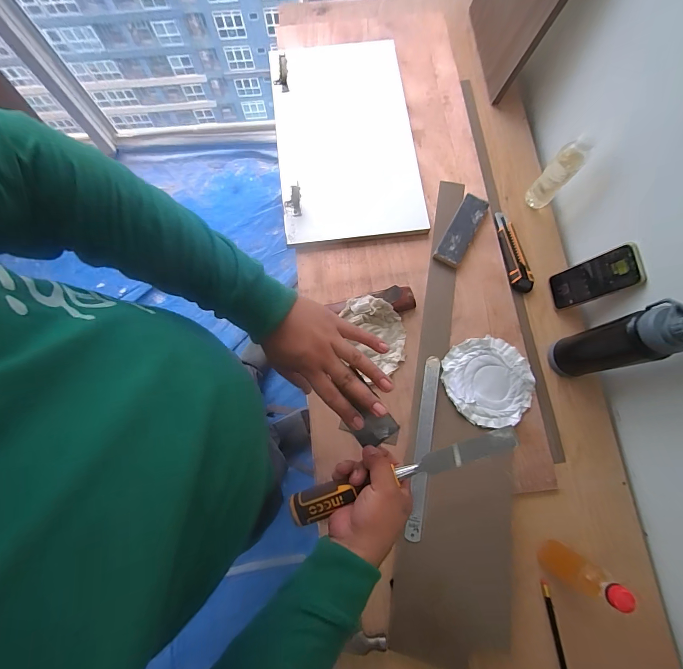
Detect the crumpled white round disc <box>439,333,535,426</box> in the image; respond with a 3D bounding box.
[{"bbox_3d":[0.297,0.093,0.697,0.172,0.019,0.173,0,76,0],"label":"crumpled white round disc"}]

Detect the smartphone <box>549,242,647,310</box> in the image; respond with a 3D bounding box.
[{"bbox_3d":[0.492,-0.108,0.683,0.014,0.169,0.077,-2,79,-22],"label":"smartphone"}]

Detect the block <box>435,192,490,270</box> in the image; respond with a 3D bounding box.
[{"bbox_3d":[0.269,-0.235,0.774,0.057,0.016,0.182,28,78,7],"label":"block"}]

